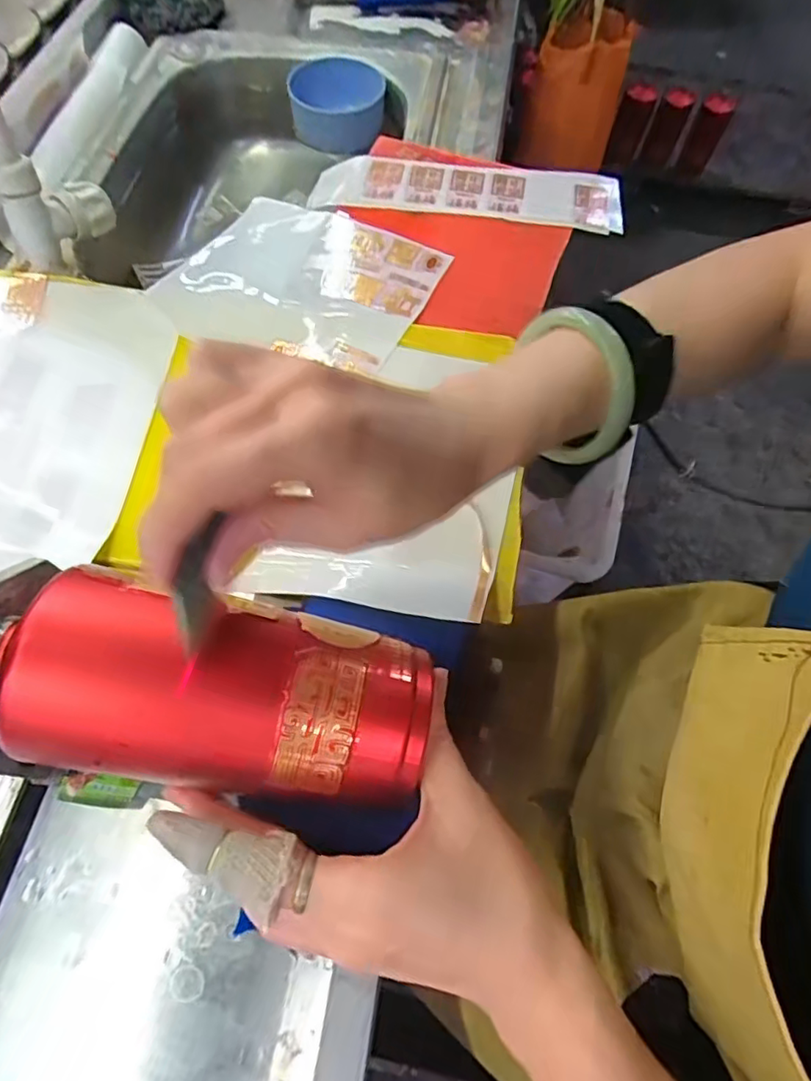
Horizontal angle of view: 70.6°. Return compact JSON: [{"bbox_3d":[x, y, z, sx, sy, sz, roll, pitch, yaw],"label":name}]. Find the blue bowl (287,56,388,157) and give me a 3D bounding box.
[{"bbox_3d":[-0.079,-0.523,0.687,0.106,0.060,0.105,1,64,-2],"label":"blue bowl"}]

